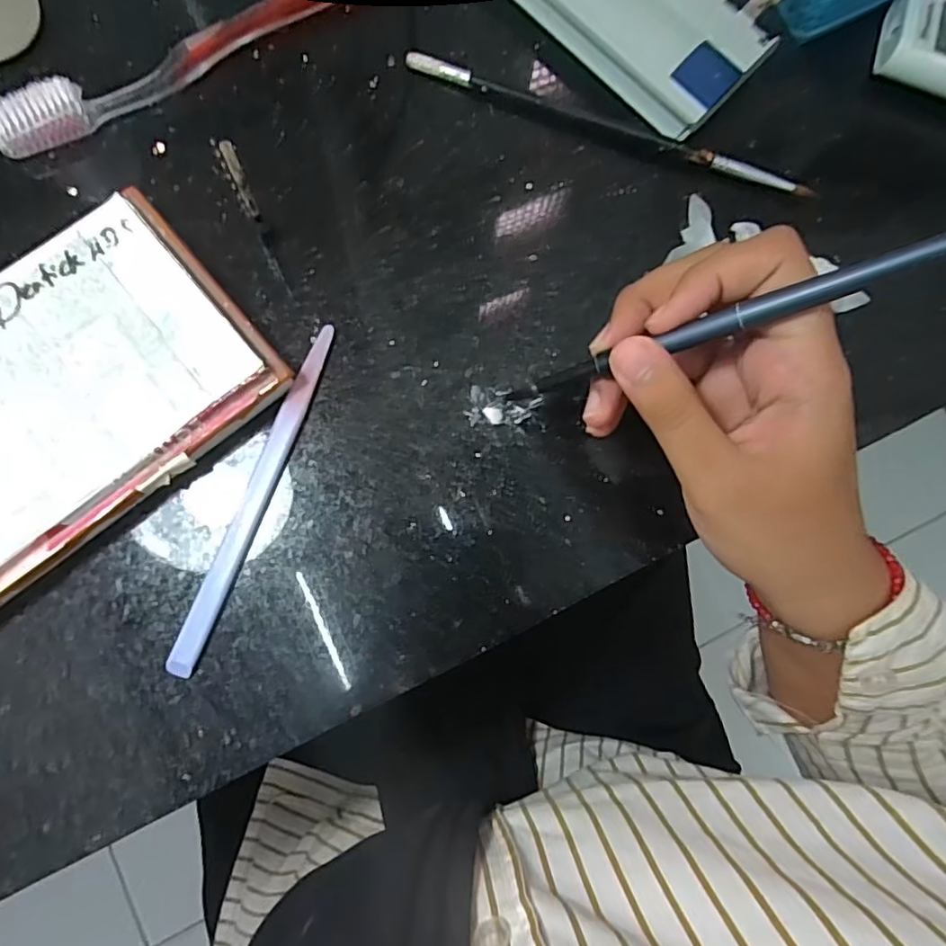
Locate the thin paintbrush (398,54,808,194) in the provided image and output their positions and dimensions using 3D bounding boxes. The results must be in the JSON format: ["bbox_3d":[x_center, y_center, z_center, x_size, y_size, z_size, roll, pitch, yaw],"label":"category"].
[{"bbox_3d":[0.060,-0.152,0.256,0.179,0.009,0.010,18,81,-4],"label":"thin paintbrush"}]

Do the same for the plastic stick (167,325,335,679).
[{"bbox_3d":[-0.082,0.008,0.222,0.009,0.004,0.137,21,81,-3],"label":"plastic stick"}]

